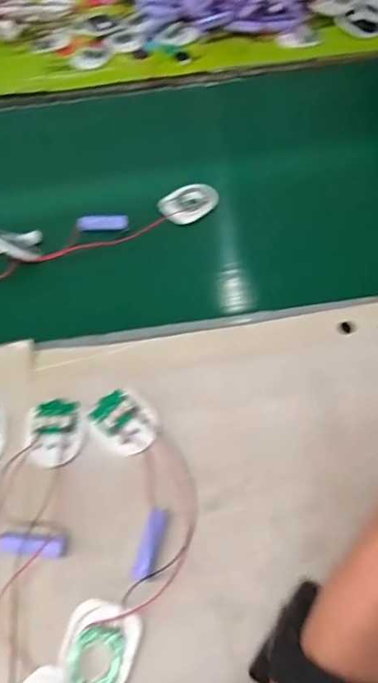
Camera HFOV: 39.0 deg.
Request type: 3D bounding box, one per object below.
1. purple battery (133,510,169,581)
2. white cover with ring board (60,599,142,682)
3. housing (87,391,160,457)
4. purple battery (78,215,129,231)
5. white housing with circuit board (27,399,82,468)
[{"bbox_3d":[-0.027,0.146,0.386,0.013,0.015,0.050,12,59,12],"label":"purple battery"},{"bbox_3d":[-0.060,0.204,0.354,0.048,0.010,0.055,10,58,11],"label":"white cover with ring board"},{"bbox_3d":[-0.050,0.066,0.438,0.045,0.010,0.058,-37,62,-18],"label":"housing"},{"bbox_3d":[-0.093,-0.129,0.577,0.054,0.010,0.015,-2,57,3],"label":"purple battery"},{"bbox_3d":[-0.111,0.075,0.442,0.041,0.007,0.060,-8,57,-1],"label":"white housing with circuit board"}]

